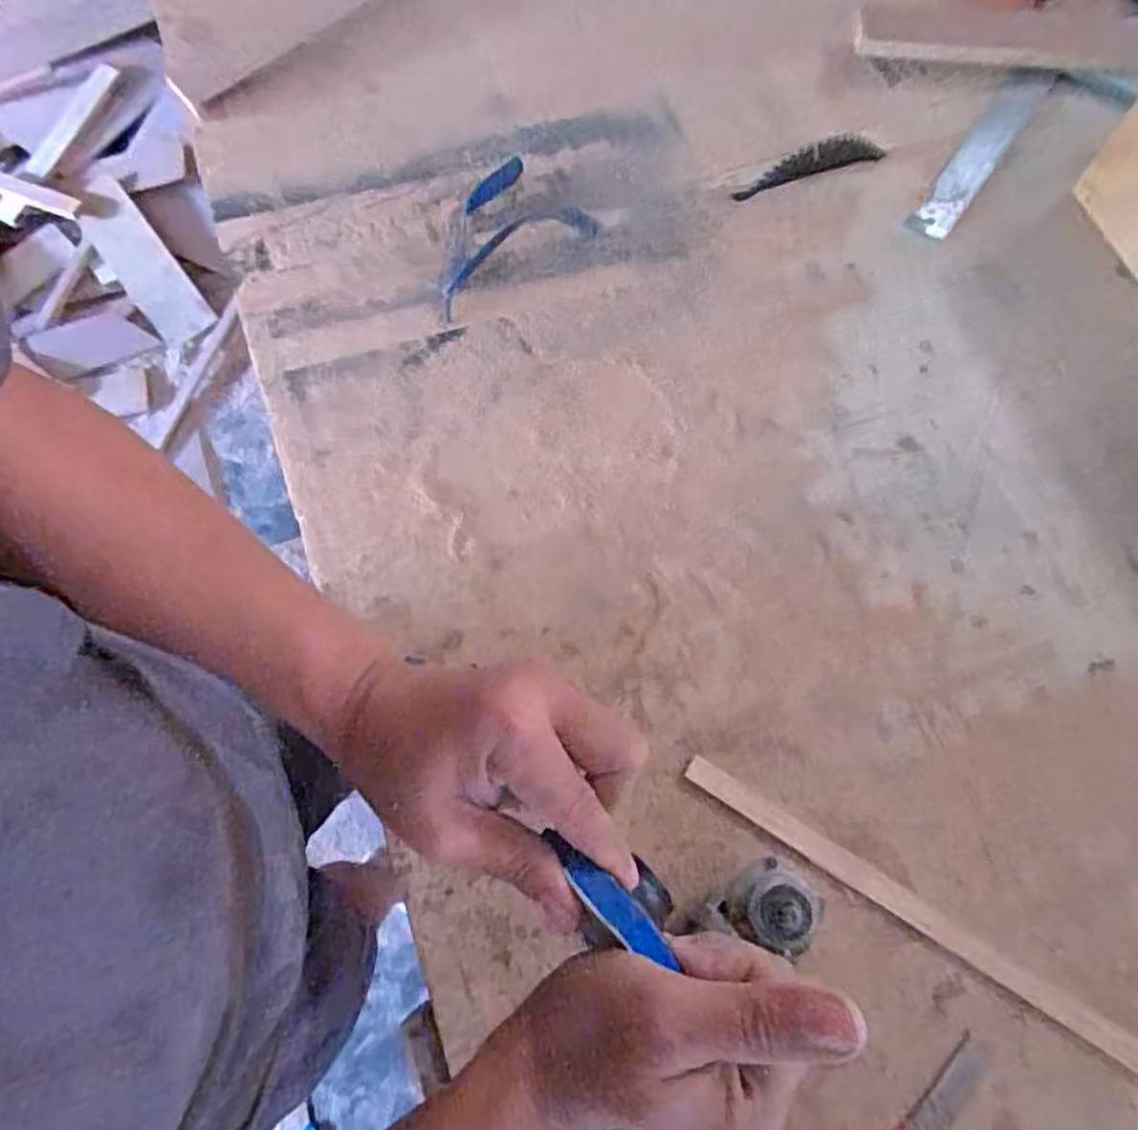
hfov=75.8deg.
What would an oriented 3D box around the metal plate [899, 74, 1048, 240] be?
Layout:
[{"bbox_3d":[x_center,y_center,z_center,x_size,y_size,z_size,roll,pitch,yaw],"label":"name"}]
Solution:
[{"bbox_3d":[0.403,-0.403,0.725,0.039,0.011,0.213,36,80,5],"label":"metal plate"}]

